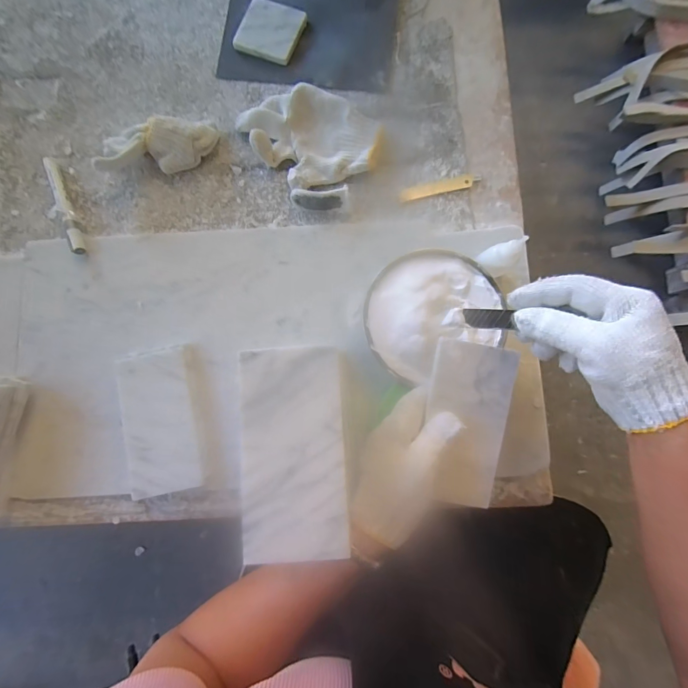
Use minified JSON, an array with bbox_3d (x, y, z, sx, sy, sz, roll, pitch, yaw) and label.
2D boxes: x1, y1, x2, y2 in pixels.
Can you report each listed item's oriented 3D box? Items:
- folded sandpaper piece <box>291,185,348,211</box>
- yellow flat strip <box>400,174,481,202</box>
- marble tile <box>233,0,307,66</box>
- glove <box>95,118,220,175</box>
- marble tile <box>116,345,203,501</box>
[{"bbox_3d":[-0.030,-0.173,0.417,0.066,0.025,0.020,0,83,0],"label":"folded sandpaper piece"},{"bbox_3d":[0.122,-0.198,0.439,0.105,0.007,0.018,-15,83,-1],"label":"yellow flat strip"},{"bbox_3d":[-0.096,-0.407,0.454,0.076,0.011,0.074,21,84,3],"label":"marble tile"},{"bbox_3d":[-0.226,-0.240,0.424,0.137,0.042,0.052,-9,83,-1],"label":"glove"},{"bbox_3d":[-0.202,0.084,0.385,0.072,0.017,0.153,-12,83,-3],"label":"marble tile"}]

